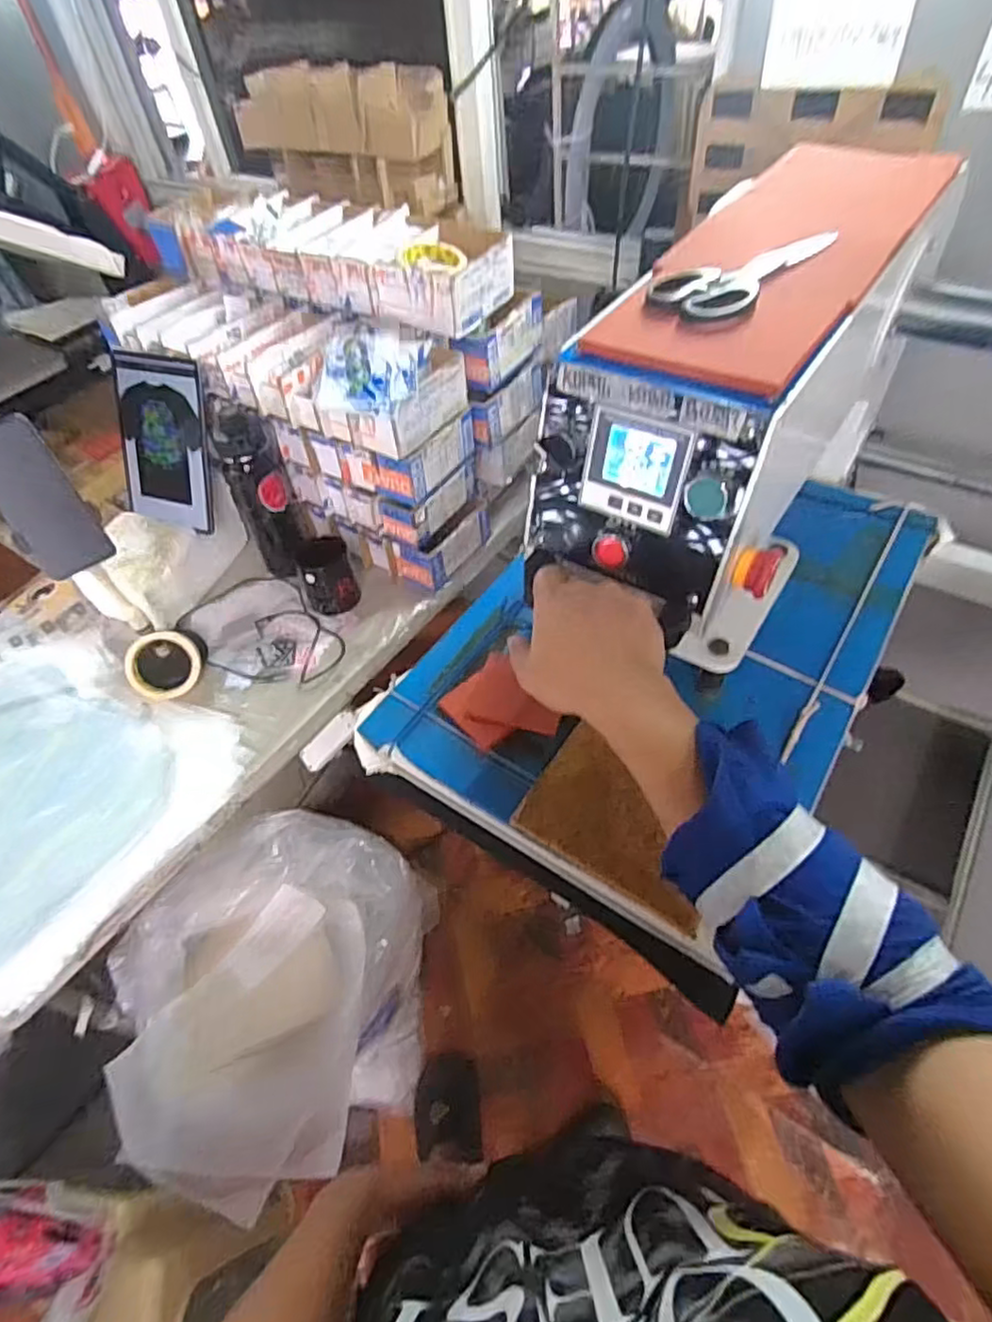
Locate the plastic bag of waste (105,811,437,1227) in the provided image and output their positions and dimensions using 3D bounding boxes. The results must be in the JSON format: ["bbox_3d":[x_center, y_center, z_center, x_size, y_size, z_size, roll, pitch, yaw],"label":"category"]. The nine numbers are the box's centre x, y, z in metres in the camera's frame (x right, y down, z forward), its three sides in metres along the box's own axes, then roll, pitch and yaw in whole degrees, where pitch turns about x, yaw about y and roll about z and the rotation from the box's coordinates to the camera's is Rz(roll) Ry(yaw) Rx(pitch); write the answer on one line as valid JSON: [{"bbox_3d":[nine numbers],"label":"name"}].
[{"bbox_3d":[-0.350,0.607,1.146,0.417,0.485,0.505,11,53,14],"label":"plastic bag of waste"}]

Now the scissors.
[{"bbox_3d":[0.175,-0.273,0.449,0.138,0.017,0.063,-30,54,-18],"label":"scissors"}]

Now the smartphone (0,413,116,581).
[{"bbox_3d":[-0.520,-0.181,0.726,0.076,0.175,0.016,-31,33,-19],"label":"smartphone"}]

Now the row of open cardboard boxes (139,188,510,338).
[{"bbox_3d":[-0.284,-0.647,1.014,0.656,0.085,0.179,26,58,24],"label":"row of open cardboard boxes"}]

